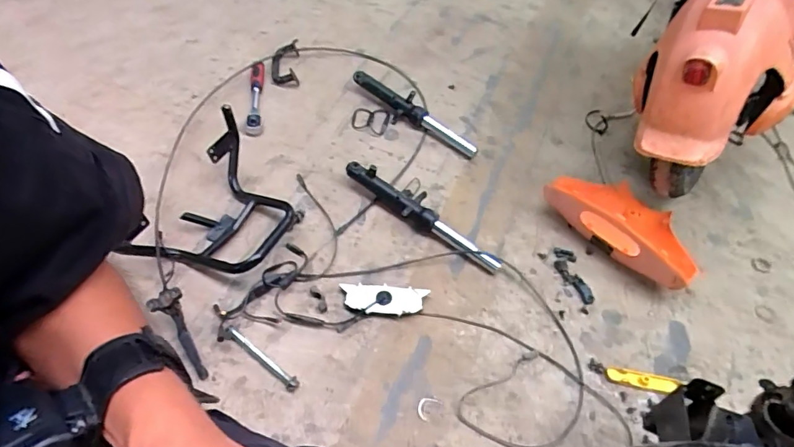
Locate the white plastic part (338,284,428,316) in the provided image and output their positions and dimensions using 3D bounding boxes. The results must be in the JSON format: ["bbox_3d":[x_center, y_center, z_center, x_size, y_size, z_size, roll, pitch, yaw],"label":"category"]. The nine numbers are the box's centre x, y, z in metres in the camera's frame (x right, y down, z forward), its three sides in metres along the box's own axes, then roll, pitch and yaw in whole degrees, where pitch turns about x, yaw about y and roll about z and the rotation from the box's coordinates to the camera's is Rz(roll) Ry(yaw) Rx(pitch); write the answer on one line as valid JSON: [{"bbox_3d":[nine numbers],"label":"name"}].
[{"bbox_3d":[-0.023,0.130,0.819,0.140,0.022,0.051,6,53,0],"label":"white plastic part"}]

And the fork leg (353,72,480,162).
[{"bbox_3d":[0.035,-0.249,1.080,0.338,0.064,0.064,34,58,22],"label":"fork leg"}]

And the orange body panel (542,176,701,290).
[{"bbox_3d":[0.432,-0.007,0.909,0.150,0.094,0.285,-37,64,-27],"label":"orange body panel"}]

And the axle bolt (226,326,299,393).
[{"bbox_3d":[-0.207,0.206,0.740,0.144,0.017,0.020,34,58,19],"label":"axle bolt"}]

